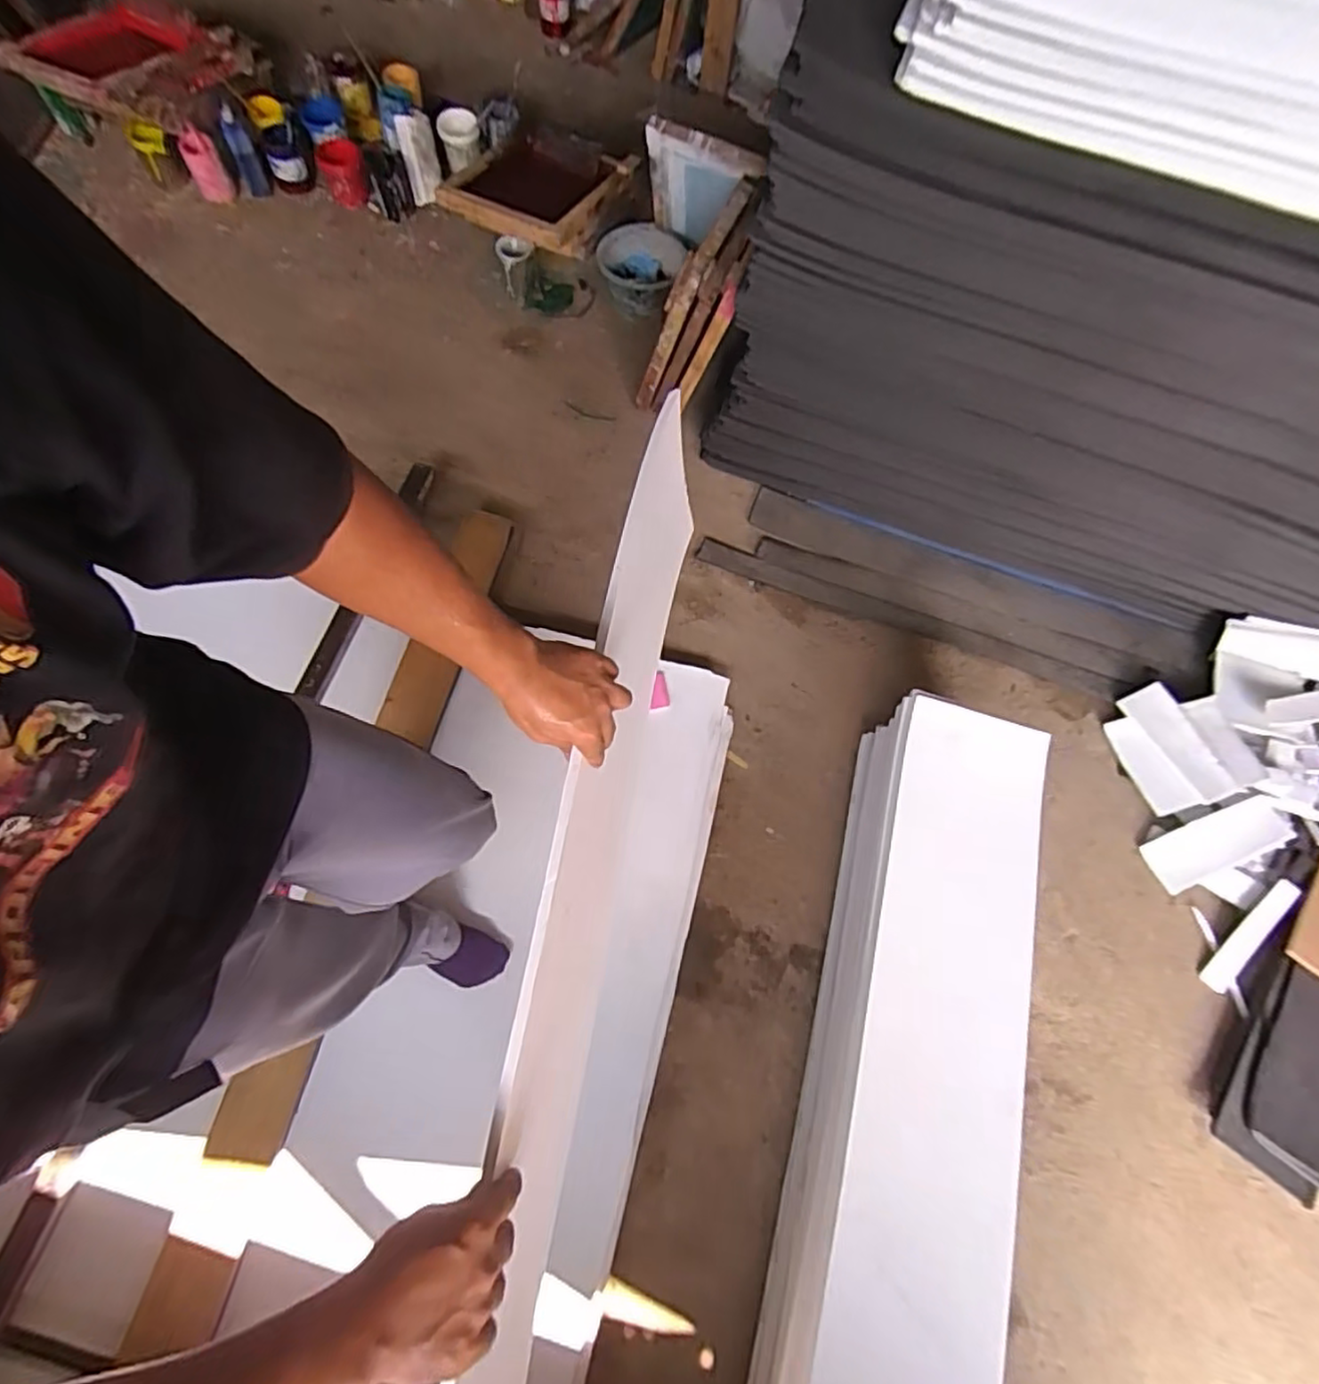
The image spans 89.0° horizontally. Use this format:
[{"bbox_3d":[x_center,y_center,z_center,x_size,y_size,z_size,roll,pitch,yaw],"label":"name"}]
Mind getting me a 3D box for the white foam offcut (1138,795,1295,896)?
[{"bbox_3d":[1.229,0.335,1.485,0.273,0.013,0.116,-29,71,11],"label":"white foam offcut"}]

